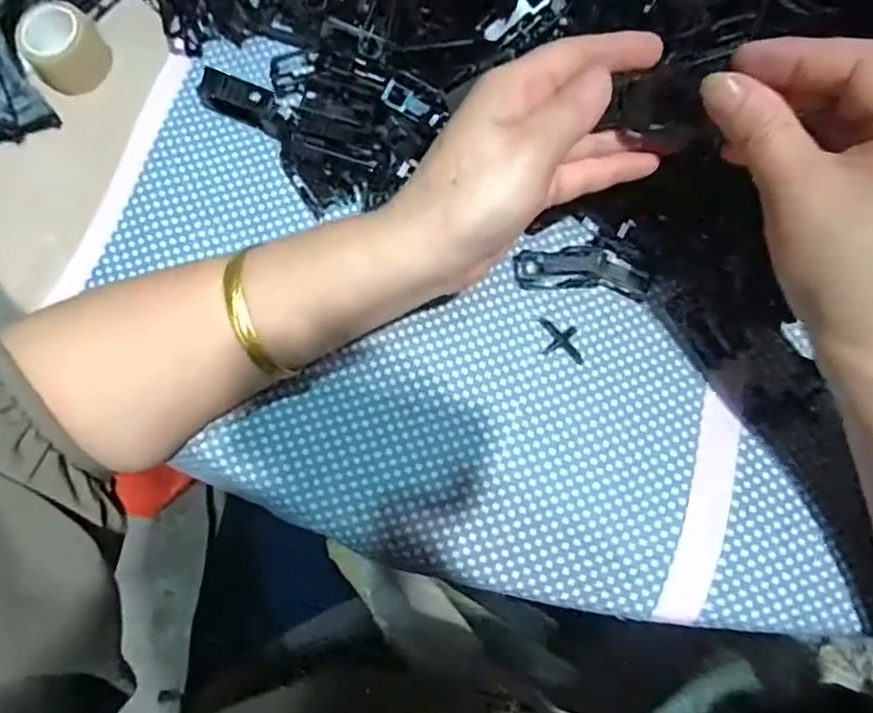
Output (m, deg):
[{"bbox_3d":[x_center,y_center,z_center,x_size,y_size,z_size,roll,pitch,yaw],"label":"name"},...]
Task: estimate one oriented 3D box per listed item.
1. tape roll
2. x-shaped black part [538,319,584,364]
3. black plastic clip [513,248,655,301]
[{"bbox_3d":[-0.193,-0.160,0.326,0.037,0.026,0.035,0,75,0],"label":"tape roll"},{"bbox_3d":[0.061,-0.008,0.307,0.024,0.004,0.018,14,76,3],"label":"x-shaped black part"},{"bbox_3d":[0.074,-0.043,0.316,0.067,0.004,0.023,6,75,1],"label":"black plastic clip"}]

